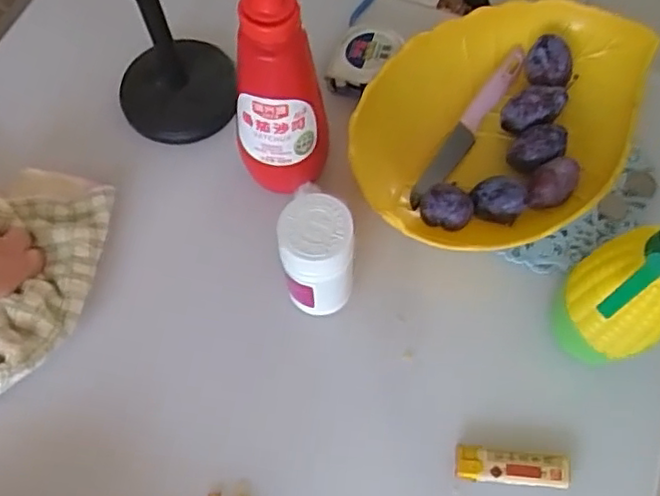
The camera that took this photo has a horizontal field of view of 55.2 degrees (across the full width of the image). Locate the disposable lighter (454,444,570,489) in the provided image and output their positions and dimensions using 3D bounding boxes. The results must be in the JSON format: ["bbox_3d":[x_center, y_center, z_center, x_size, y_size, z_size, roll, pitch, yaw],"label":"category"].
[{"bbox_3d":[0.131,0.158,0.456,0.079,0.009,0.024,4,67,3],"label":"disposable lighter"}]

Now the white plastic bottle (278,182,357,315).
[{"bbox_3d":[-0.008,0.009,0.472,0.050,0.111,0.060,2,67,2],"label":"white plastic bottle"}]

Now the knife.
[{"bbox_3d":[0.124,-0.108,0.565,0.022,0.015,0.186,32,71,14],"label":"knife"}]

